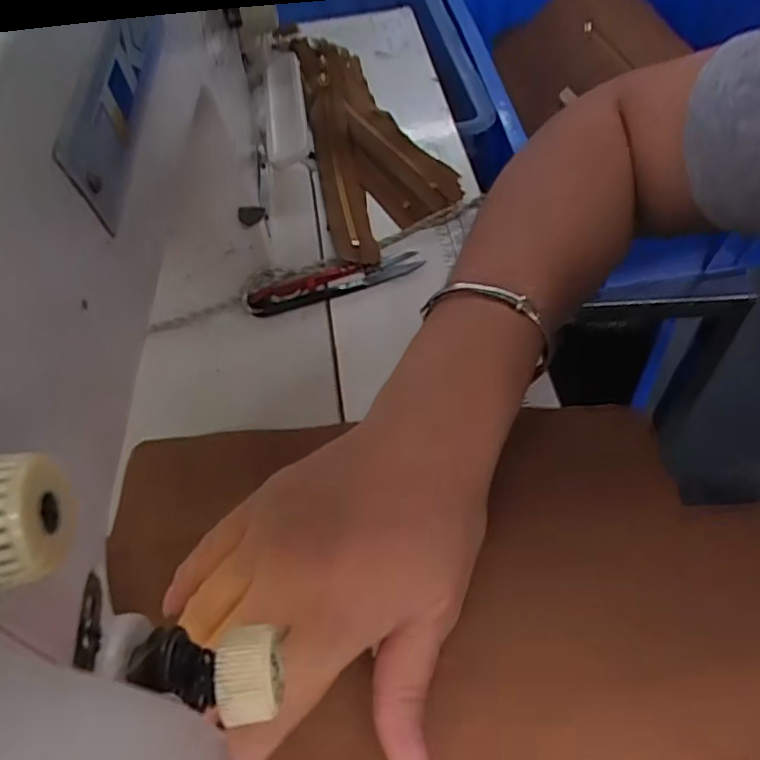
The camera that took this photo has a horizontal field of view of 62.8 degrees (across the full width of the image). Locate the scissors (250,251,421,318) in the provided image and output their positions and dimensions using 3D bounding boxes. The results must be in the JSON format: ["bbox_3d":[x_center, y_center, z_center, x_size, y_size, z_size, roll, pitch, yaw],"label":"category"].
[{"bbox_3d":[-0.027,-0.061,0.375,0.106,0.007,0.021,-17,54,-9],"label":"scissors"}]

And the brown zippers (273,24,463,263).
[{"bbox_3d":[-0.015,-0.200,0.474,0.092,0.031,0.280,-14,54,-7],"label":"brown zippers"}]

